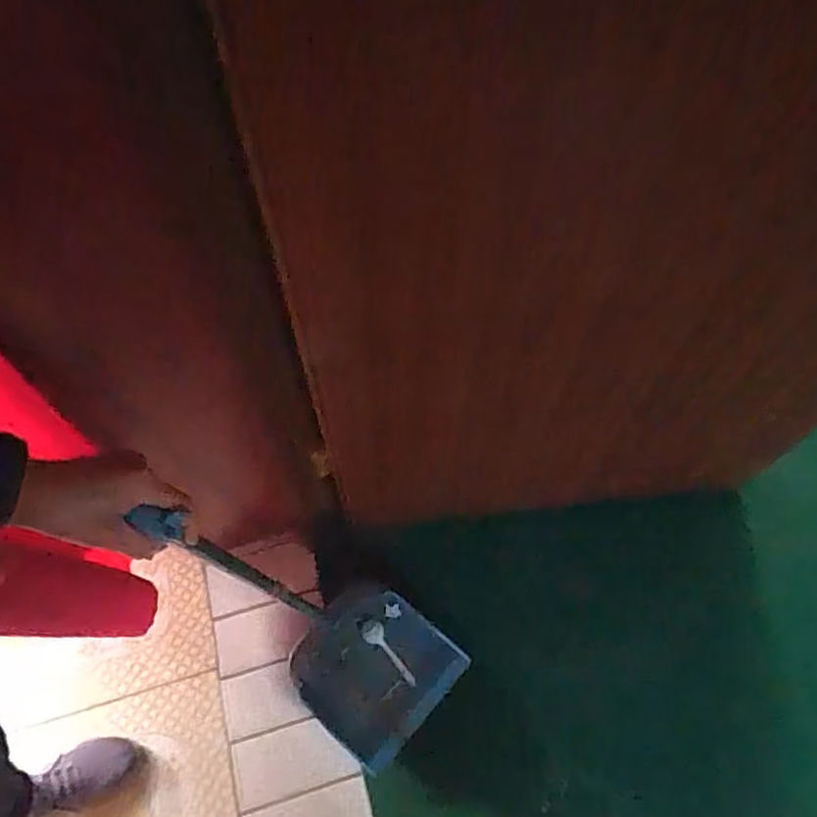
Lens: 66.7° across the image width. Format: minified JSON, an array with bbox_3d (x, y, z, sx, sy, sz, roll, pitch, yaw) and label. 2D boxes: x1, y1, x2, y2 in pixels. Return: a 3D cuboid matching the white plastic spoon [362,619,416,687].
[{"bbox_3d":[-0.035,0.414,1.041,0.035,0.020,0.125,-32,66,-16],"label":"white plastic spoon"}]

